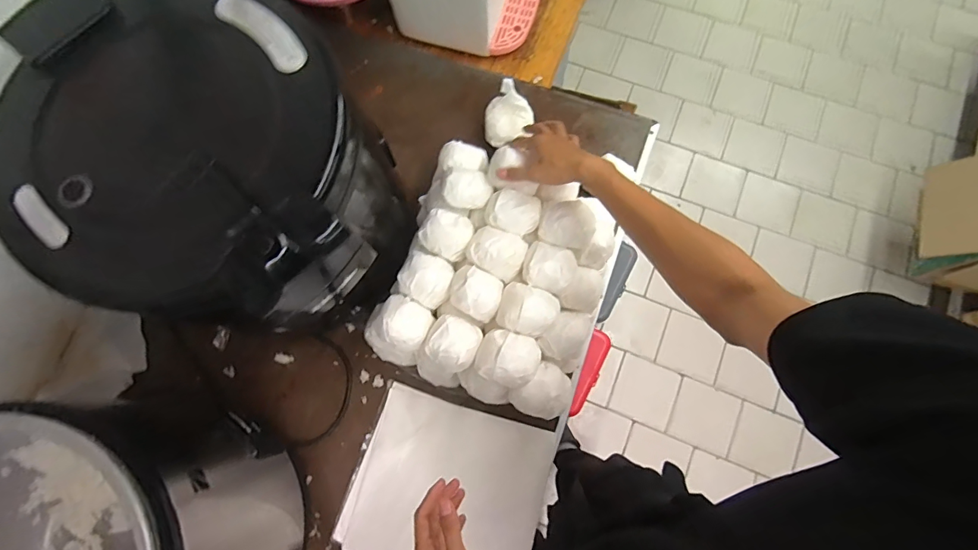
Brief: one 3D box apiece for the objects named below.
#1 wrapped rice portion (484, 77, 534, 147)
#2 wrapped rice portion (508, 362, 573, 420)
[{"bbox_3d":[0.032,-0.282,0.782,0.085,0.077,0.090,0,76,2],"label":"wrapped rice portion"},{"bbox_3d":[0.087,0.184,0.672,0.091,0.071,0.076,-40,78,-8],"label":"wrapped rice portion"}]

